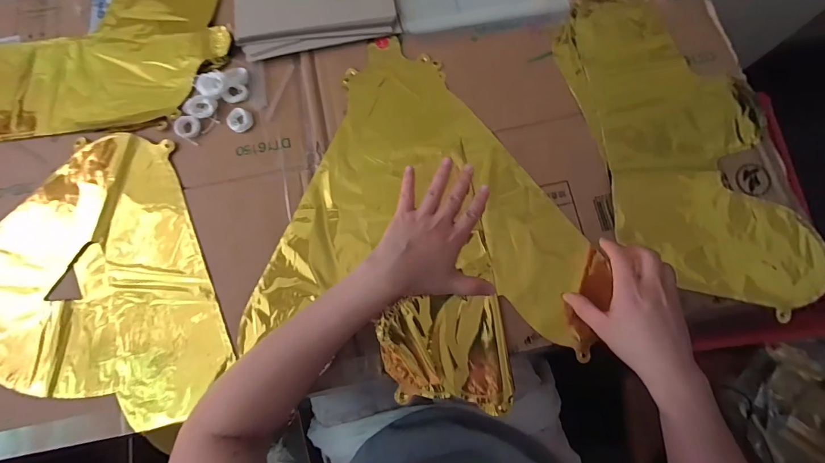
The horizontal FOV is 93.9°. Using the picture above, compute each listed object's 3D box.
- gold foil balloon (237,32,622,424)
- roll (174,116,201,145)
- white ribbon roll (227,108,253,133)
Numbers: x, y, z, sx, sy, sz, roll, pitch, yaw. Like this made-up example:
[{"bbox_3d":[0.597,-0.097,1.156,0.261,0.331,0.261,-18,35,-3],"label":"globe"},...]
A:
[{"bbox_3d":[0.046,-0.006,0.428,0.345,0.019,0.363,19,80,4],"label":"gold foil balloon"},{"bbox_3d":[-0.258,-0.119,0.445,0.035,0.007,0.027,34,81,8],"label":"roll"},{"bbox_3d":[-0.201,-0.131,0.449,0.027,0.006,0.030,-22,78,-4],"label":"white ribbon roll"}]

